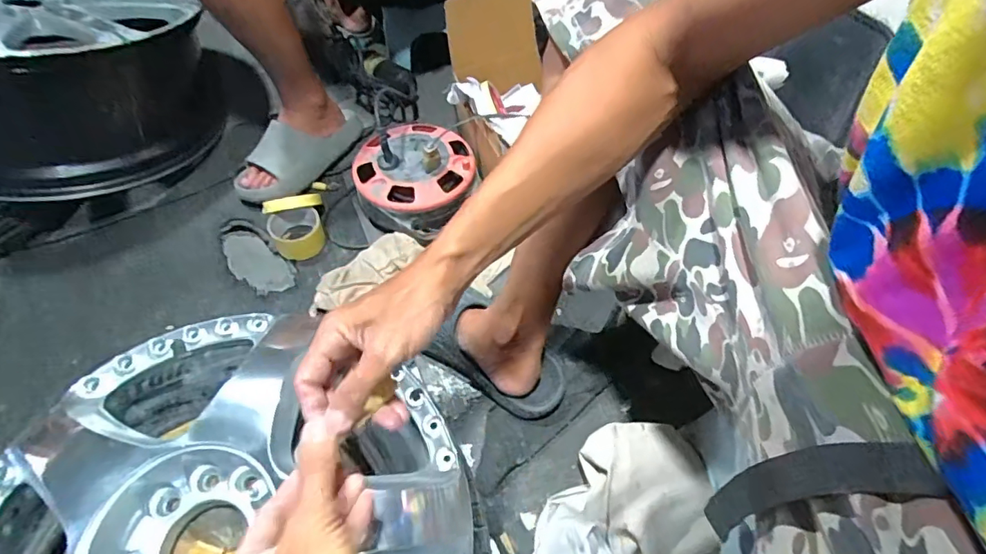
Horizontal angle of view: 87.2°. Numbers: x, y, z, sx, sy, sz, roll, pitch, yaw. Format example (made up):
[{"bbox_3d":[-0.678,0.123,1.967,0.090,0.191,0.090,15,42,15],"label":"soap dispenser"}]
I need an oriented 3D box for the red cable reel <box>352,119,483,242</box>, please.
[{"bbox_3d":[-0.131,-0.175,0.880,0.198,0.091,0.208,-2,54,3],"label":"red cable reel"}]

